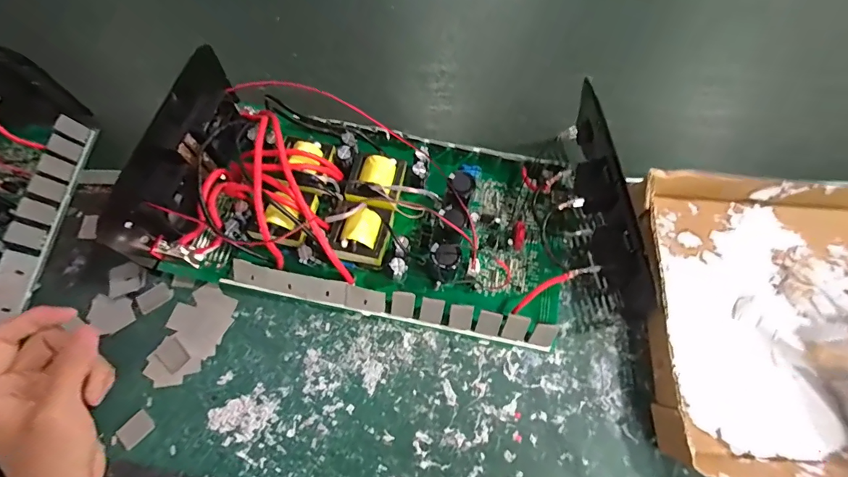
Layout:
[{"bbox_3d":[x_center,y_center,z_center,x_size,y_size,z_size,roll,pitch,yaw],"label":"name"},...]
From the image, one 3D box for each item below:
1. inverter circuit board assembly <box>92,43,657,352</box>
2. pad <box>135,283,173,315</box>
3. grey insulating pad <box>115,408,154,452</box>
[{"bbox_3d":[-0.014,-0.037,0.345,0.409,0.075,0.197,11,69,4],"label":"inverter circuit board assembly"},{"bbox_3d":[-0.227,0.049,0.347,0.026,0.006,0.018,-37,73,-14],"label":"pad"},{"bbox_3d":[-0.217,0.144,0.310,0.018,0.004,0.023,42,74,15],"label":"grey insulating pad"}]

